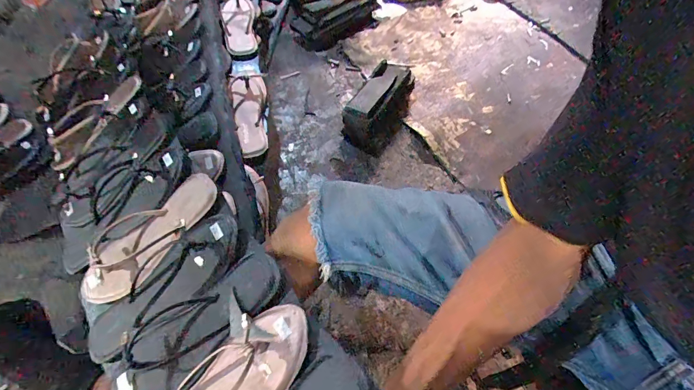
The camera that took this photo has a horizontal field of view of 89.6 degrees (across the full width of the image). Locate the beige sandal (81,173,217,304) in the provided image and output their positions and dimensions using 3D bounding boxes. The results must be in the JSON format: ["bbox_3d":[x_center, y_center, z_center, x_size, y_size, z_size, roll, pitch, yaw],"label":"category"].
[{"bbox_3d":[-0.290,0.058,0.501,0.231,0.036,0.099,-41,62,-4],"label":"beige sandal"}]

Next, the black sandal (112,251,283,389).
[{"bbox_3d":[-0.184,0.162,0.421,0.237,0.039,0.077,-40,63,-11],"label":"black sandal"}]

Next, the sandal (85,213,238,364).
[{"bbox_3d":[-0.248,0.124,0.471,0.236,0.052,0.100,-37,58,7],"label":"sandal"}]

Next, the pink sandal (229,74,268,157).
[{"bbox_3d":[-0.201,-0.173,0.718,0.072,0.035,0.228,-6,67,-10],"label":"pink sandal"}]

